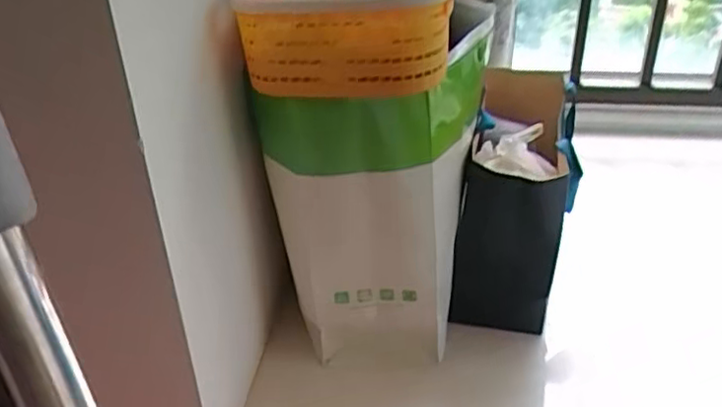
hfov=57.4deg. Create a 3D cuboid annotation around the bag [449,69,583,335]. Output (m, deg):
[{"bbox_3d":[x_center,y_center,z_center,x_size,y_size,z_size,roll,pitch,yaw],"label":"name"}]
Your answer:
[{"bbox_3d":[0.215,0.013,0.897,0.134,0.246,0.250,8,34,16],"label":"bag"}]

